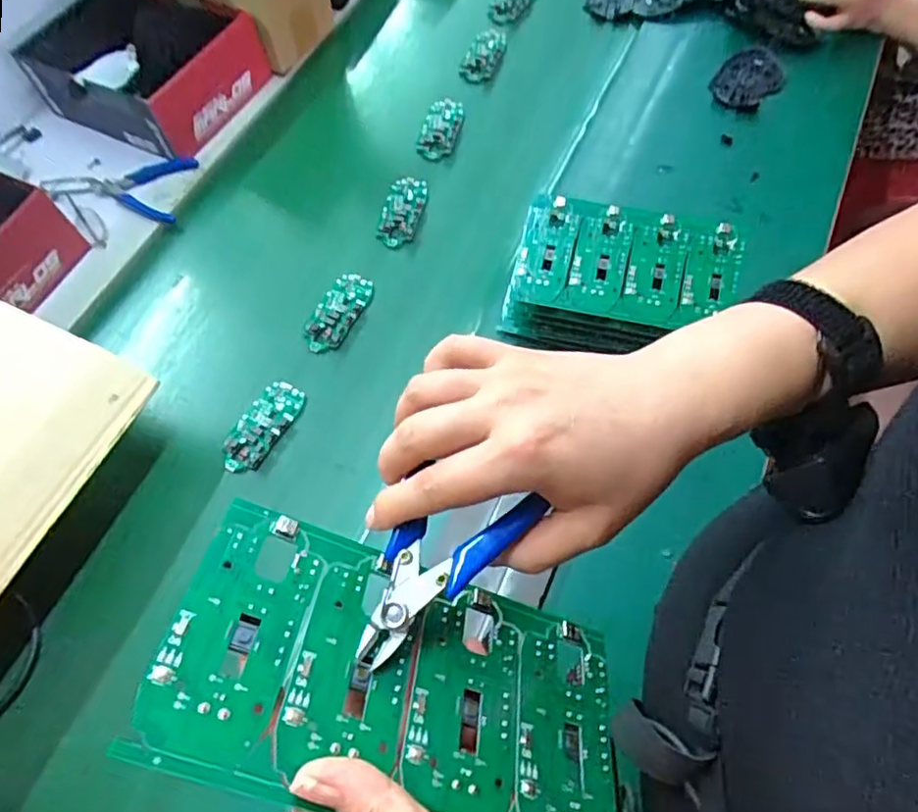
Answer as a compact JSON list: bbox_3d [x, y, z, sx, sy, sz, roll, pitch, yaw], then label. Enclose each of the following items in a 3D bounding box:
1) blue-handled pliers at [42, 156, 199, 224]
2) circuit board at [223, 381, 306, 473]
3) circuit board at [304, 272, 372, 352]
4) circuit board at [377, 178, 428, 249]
[{"bbox_3d":[-0.413,-0.276,0.772,0.173,0.011,0.087,10,65,7],"label":"blue-handled pliers"},{"bbox_3d":[-0.195,0.021,0.634,0.045,0.011,0.101,27,68,15],"label":"circuit board"},{"bbox_3d":[-0.132,-0.102,0.693,0.045,0.014,0.100,23,66,9],"label":"circuit board"},{"bbox_3d":[-0.069,-0.234,0.760,0.048,0.017,0.098,3,63,12],"label":"circuit board"}]

